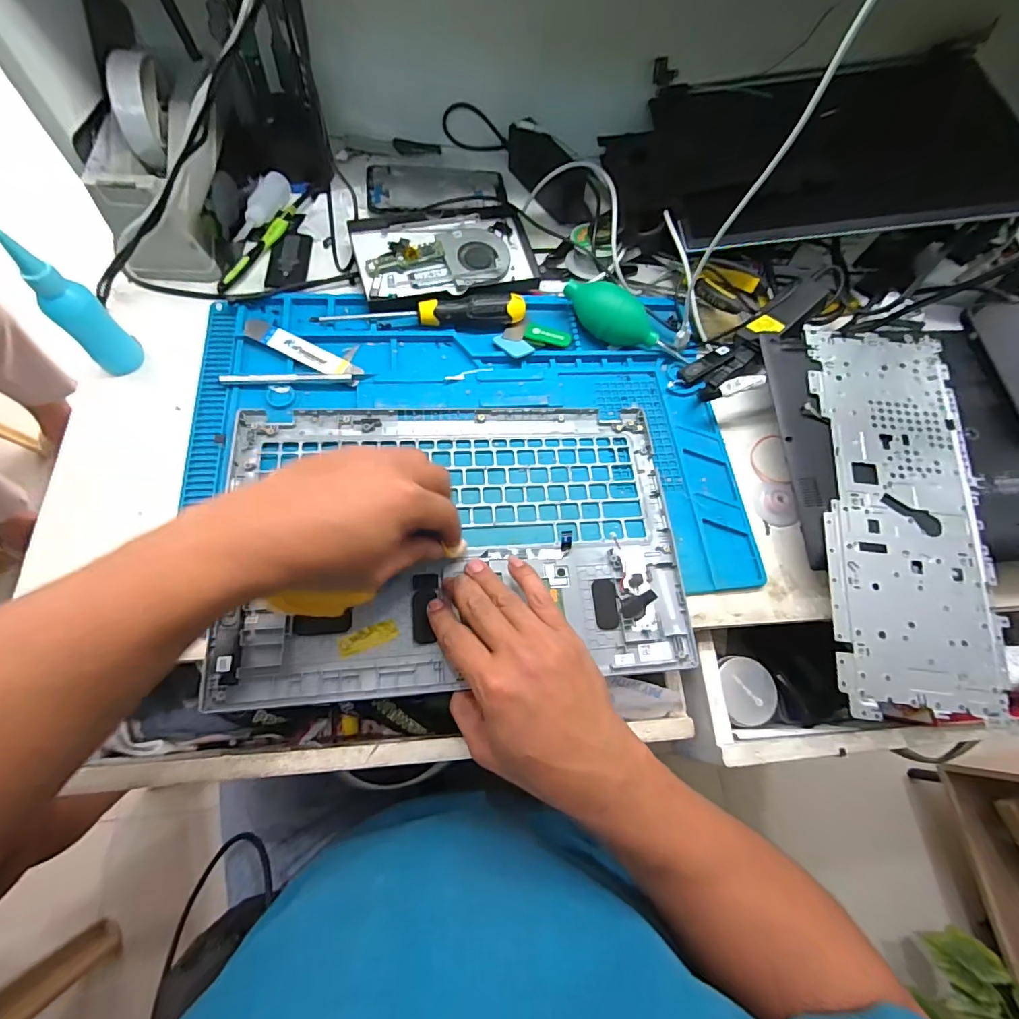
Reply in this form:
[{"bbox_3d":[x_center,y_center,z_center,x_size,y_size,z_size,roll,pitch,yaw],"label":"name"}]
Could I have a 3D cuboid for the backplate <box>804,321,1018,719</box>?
[{"bbox_3d":[0.336,-0.011,0.403,0.131,0.007,0.345,7,71,1],"label":"backplate"}]

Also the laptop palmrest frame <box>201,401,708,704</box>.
[{"bbox_3d":[-0.039,0.022,0.383,0.360,0.009,0.235,-2,68,-8],"label":"laptop palmrest frame"}]

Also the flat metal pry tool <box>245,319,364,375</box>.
[{"bbox_3d":[-0.193,-0.146,0.429,0.115,0.006,0.021,27,74,1],"label":"flat metal pry tool"}]

